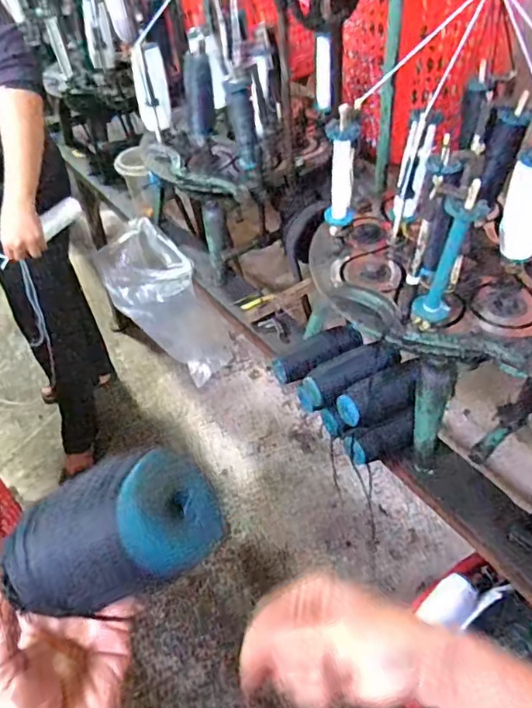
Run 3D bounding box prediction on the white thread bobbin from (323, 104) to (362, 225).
[{"bbox_3d":[0.114,-0.262,0.824,0.047,0.217,0.050,-1,47,6],"label":"white thread bobbin"}]

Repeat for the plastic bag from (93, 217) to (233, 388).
[{"bbox_3d":[-0.221,-0.101,1.360,0.241,0.429,0.192,9,45,43],"label":"plastic bag"}]

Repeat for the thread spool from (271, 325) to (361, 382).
[{"bbox_3d":[0.082,-0.002,0.927,0.149,0.045,0.055,-22,48,-13],"label":"thread spool"}]

